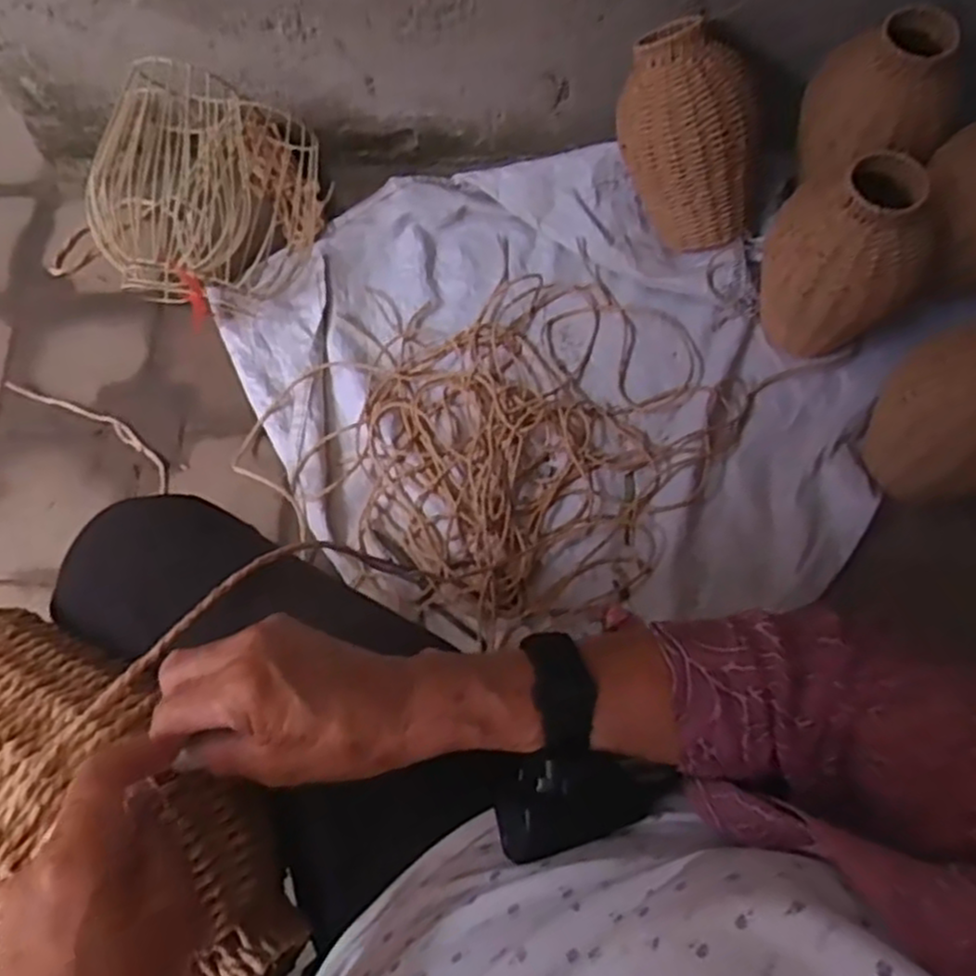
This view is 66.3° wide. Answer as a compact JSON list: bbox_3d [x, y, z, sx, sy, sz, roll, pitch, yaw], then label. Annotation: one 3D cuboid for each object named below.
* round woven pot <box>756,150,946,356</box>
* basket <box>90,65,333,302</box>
[{"bbox_3d":[0.435,-0.282,0.917,0.154,0.217,0.160,-33,72,-10],"label":"round woven pot"},{"bbox_3d":[-0.387,-0.404,0.999,0.230,0.243,0.292,36,75,14],"label":"basket"}]

